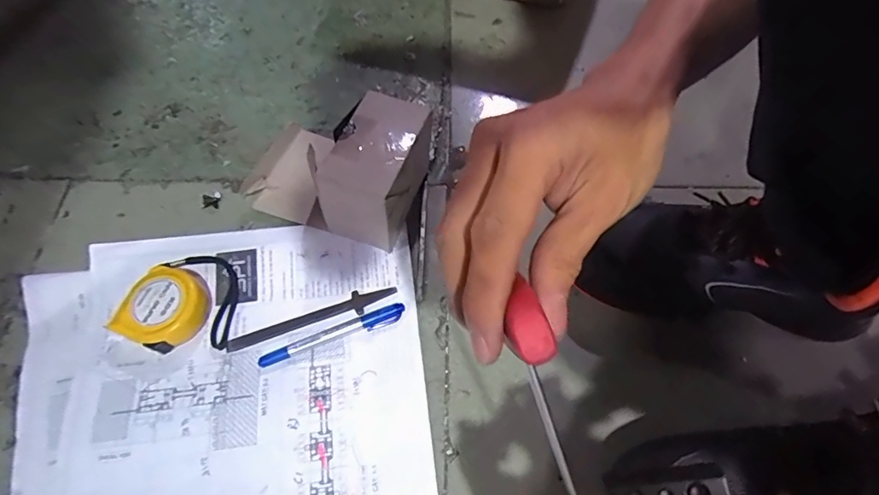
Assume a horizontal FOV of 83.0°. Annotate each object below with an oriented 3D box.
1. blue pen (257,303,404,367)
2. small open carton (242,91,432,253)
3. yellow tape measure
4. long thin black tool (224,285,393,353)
[{"bbox_3d":[-0.093,0.078,0.437,0.130,0.008,0.017,-21,63,-11],"label":"blue pen"},{"bbox_3d":[-0.101,-0.086,0.483,0.173,0.088,0.120,21,64,11],"label":"small open carton"},{"bbox_3d":[-0.238,0.050,0.433,0.059,0.032,0.073,20,63,10],"label":"yellow tape measure"},{"bbox_3d":[-0.115,0.063,0.454,0.153,0.008,0.020,-17,63,-9],"label":"long thin black tool"}]

